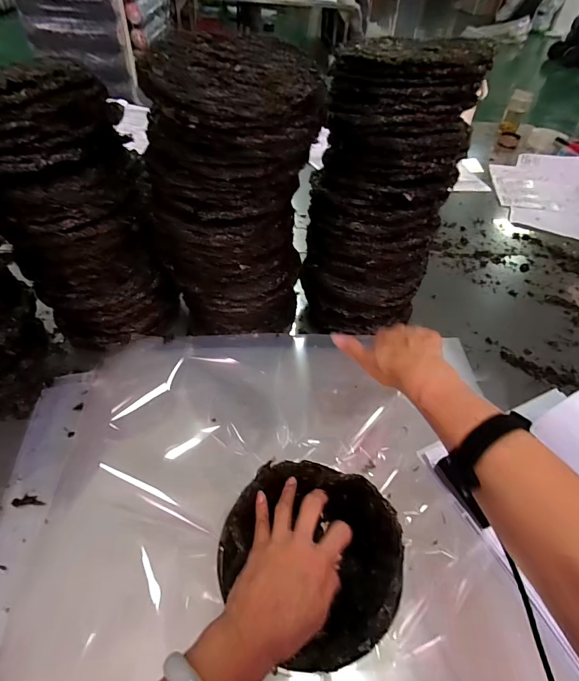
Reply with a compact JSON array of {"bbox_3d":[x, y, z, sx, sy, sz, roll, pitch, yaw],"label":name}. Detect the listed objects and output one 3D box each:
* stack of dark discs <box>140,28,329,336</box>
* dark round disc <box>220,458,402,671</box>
[{"bbox_3d":[-0.080,-0.183,0.581,0.189,0.396,0.185,33,53,23],"label":"stack of dark discs"},{"bbox_3d":[0.025,0.207,0.384,0.175,0.034,0.163,3,50,-3],"label":"dark round disc"}]

